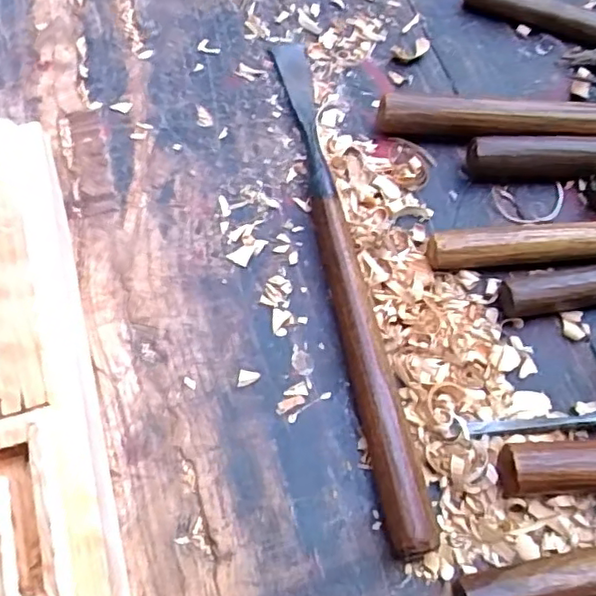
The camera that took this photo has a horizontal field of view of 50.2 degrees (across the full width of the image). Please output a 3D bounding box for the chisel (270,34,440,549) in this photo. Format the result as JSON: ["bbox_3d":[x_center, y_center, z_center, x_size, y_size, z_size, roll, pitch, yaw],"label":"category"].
[{"bbox_3d":[0.018,-0.022,0.278,0.015,0.017,0.253,-10,67,-4],"label":"chisel"}]

